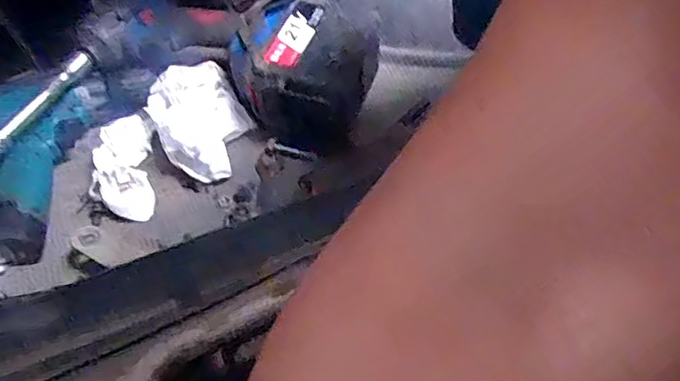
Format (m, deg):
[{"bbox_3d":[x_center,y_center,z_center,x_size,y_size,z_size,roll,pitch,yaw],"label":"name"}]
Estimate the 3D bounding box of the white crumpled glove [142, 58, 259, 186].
[{"bbox_3d":[-0.125,-0.064,0.526,0.080,0.056,0.098,-25,55,-15],"label":"white crumpled glove"}]

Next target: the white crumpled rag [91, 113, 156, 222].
[{"bbox_3d":[-0.191,-0.016,0.518,0.047,0.031,0.093,-12,69,-6],"label":"white crumpled rag"}]

